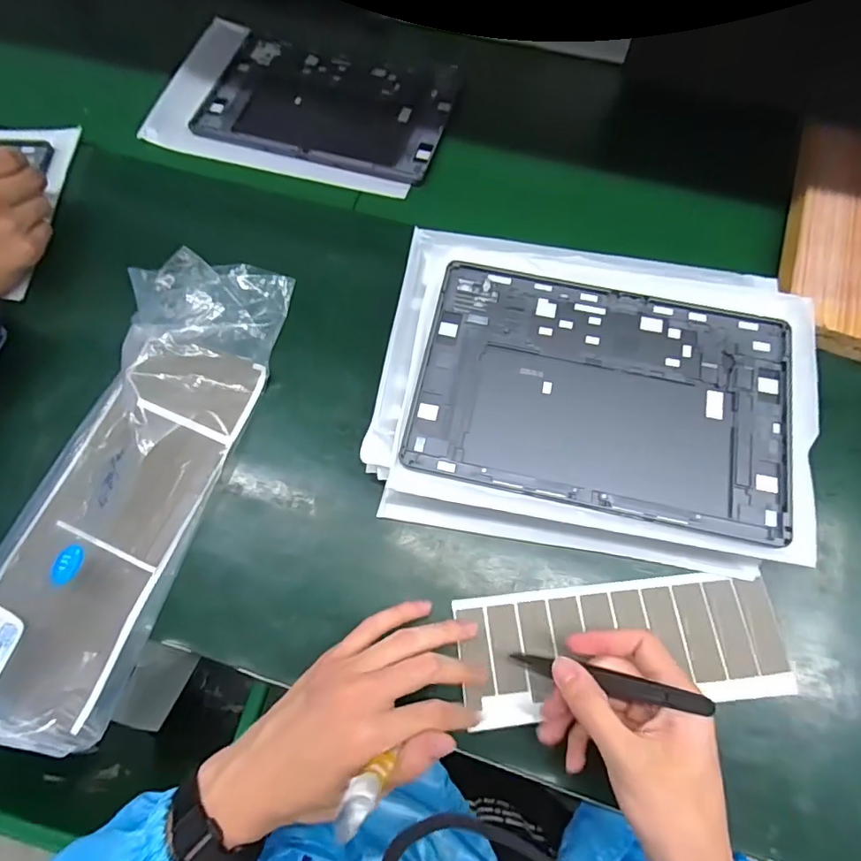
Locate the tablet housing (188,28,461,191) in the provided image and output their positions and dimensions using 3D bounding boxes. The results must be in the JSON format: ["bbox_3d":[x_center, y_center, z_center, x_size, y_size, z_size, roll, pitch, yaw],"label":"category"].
[{"bbox_3d":[-0.105,-0.348,0.541,0.249,0.012,0.171,15,70,6],"label":"tablet housing"}]

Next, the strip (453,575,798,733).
[{"bbox_3d":[0.131,0.147,0.346,0.218,0.009,0.080,-6,68,0],"label":"strip"}]

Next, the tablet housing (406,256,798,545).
[{"bbox_3d":[0.121,-0.030,0.360,0.252,0.009,0.169,12,70,5],"label":"tablet housing"}]

